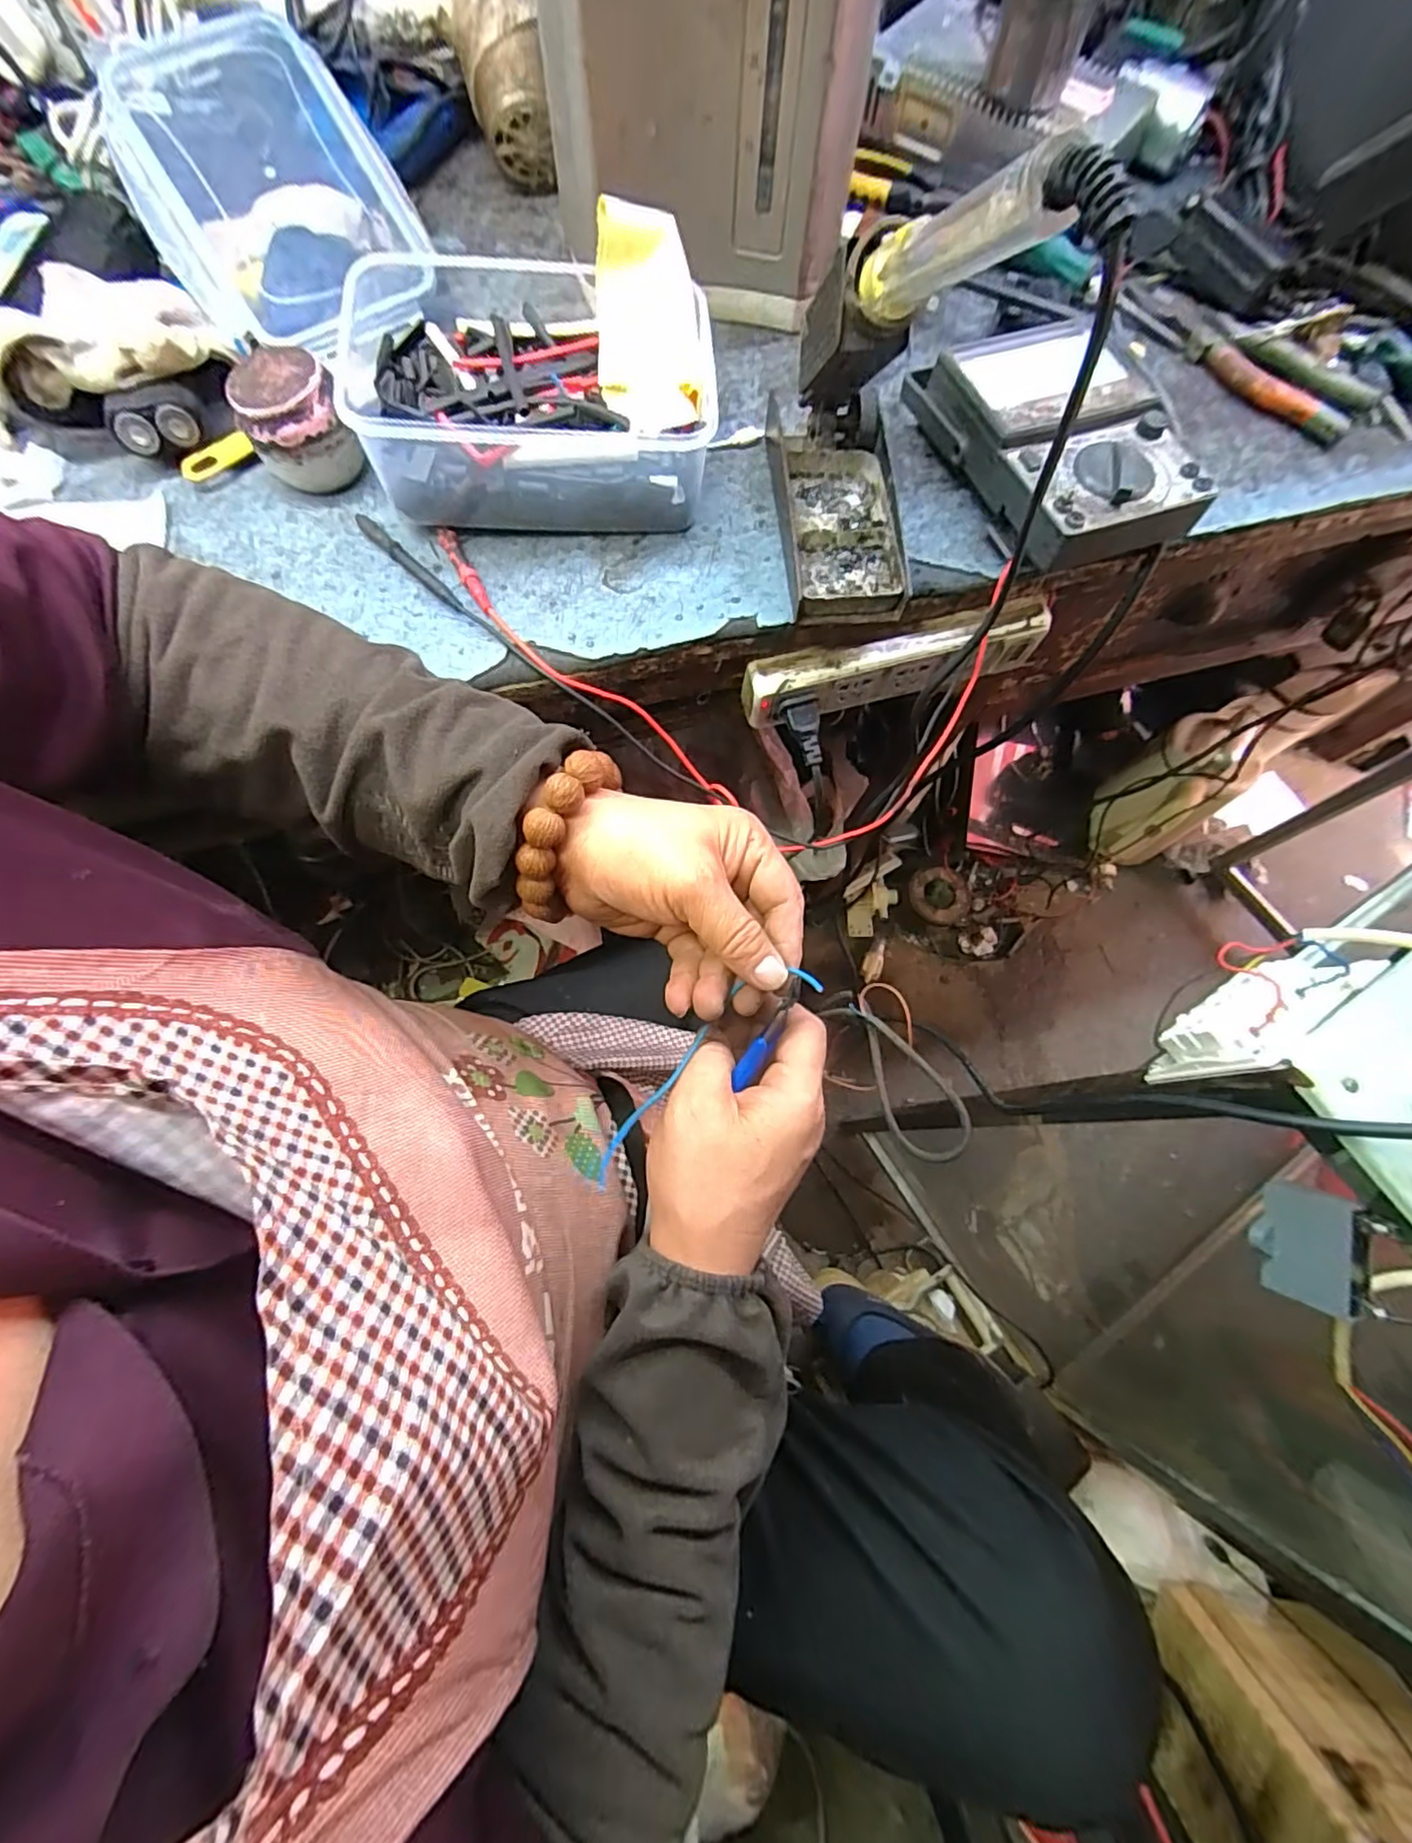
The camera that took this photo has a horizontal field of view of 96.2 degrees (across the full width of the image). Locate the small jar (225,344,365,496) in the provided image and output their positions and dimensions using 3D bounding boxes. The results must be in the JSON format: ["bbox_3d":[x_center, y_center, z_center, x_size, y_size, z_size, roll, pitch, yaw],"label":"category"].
[{"bbox_3d":[-0.251,-0.303,0.388,0.055,0.057,0.059,1,72,-2],"label":"small jar"}]

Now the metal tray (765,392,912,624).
[{"bbox_3d":[0.083,-0.267,0.404,0.071,0.028,0.163,-3,72,-3],"label":"metal tray"}]

